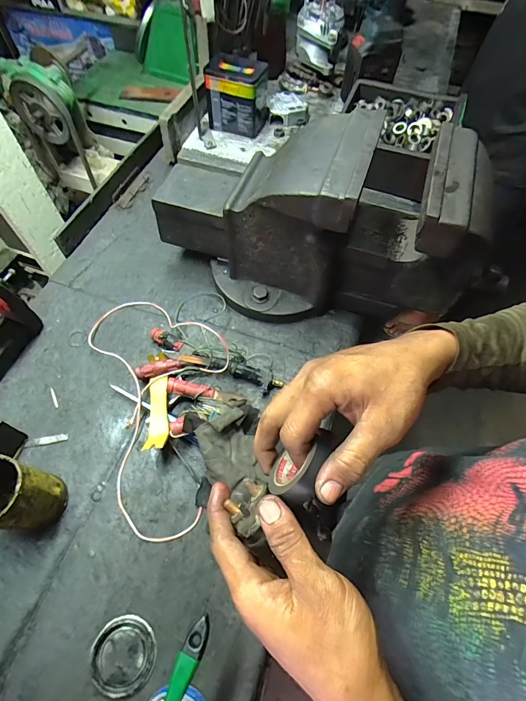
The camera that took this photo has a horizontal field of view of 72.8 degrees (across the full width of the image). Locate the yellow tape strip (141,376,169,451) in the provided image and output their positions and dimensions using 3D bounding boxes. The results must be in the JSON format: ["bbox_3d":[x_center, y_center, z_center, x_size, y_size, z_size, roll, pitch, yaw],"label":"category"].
[{"bbox_3d":[-0.156,0.092,0.529,0.032,0.023,0.126,-7,48,-6],"label":"yellow tape strip"}]

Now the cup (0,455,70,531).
[{"bbox_3d":[-0.305,0.181,0.443,0.075,0.115,0.070,1,60,-1],"label":"cup"}]

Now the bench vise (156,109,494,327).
[{"bbox_3d":[0.071,-0.188,0.569,0.510,0.274,0.196,12,61,5],"label":"bench vise"}]

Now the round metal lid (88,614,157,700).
[{"bbox_3d":[-0.165,0.360,0.419,0.073,0.005,0.073,1,60,-1],"label":"round metal lid"}]

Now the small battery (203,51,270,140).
[{"bbox_3d":[-0.063,-0.597,0.846,0.128,0.135,0.119,15,61,7],"label":"small battery"}]

